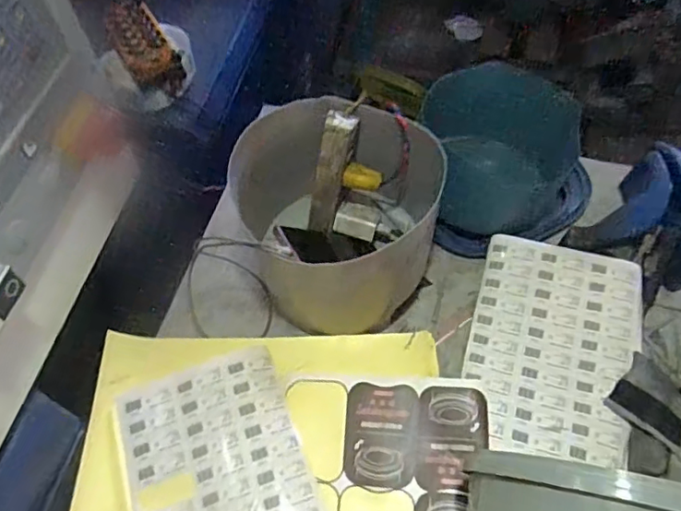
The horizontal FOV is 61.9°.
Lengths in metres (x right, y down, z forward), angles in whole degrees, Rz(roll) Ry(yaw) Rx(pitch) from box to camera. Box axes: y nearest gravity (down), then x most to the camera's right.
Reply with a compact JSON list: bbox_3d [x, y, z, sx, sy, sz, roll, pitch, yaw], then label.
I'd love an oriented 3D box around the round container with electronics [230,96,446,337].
[{"bbox_3d":[-0.002,-0.040,0.656,0.192,0.184,0.192,0,59,1],"label":"round container with electronics"}]

